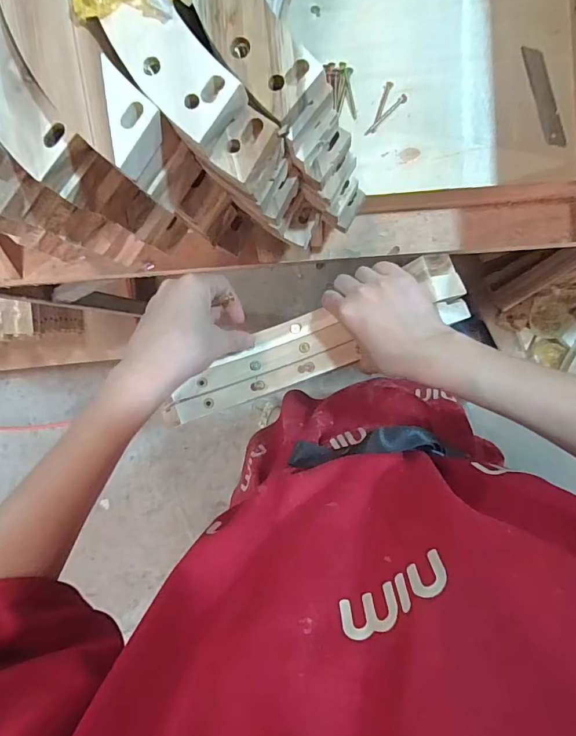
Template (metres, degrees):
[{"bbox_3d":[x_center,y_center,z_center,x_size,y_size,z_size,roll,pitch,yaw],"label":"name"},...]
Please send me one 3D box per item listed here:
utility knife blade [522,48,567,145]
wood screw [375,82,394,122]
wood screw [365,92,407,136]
[{"bbox_3d":[0.251,-0.266,0.426,0.020,0.009,0.099,-13,89,14],"label":"utility knife blade"},{"bbox_3d":[0.094,-0.264,0.440,0.009,0.004,0.051,22,95,6],"label":"wood screw"},{"bbox_3d":[0.100,-0.256,0.440,0.053,0.004,0.008,-42,87,7],"label":"wood screw"}]

